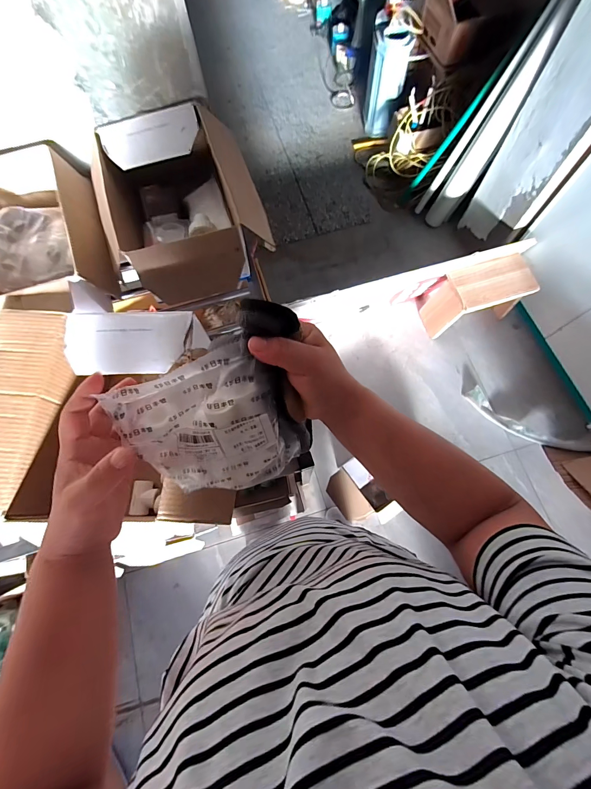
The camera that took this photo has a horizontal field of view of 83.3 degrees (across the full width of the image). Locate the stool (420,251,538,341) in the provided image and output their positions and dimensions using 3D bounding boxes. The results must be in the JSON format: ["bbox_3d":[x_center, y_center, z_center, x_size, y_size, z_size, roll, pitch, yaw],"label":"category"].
[{"bbox_3d":[0.756,-0.395,1.406,0.336,0.295,0.171,-19,73,-5],"label":"stool"}]

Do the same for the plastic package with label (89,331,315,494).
[{"bbox_3d":[-0.075,0.033,0.327,0.152,0.161,0.047,-21,31,6],"label":"plastic package with label"}]

